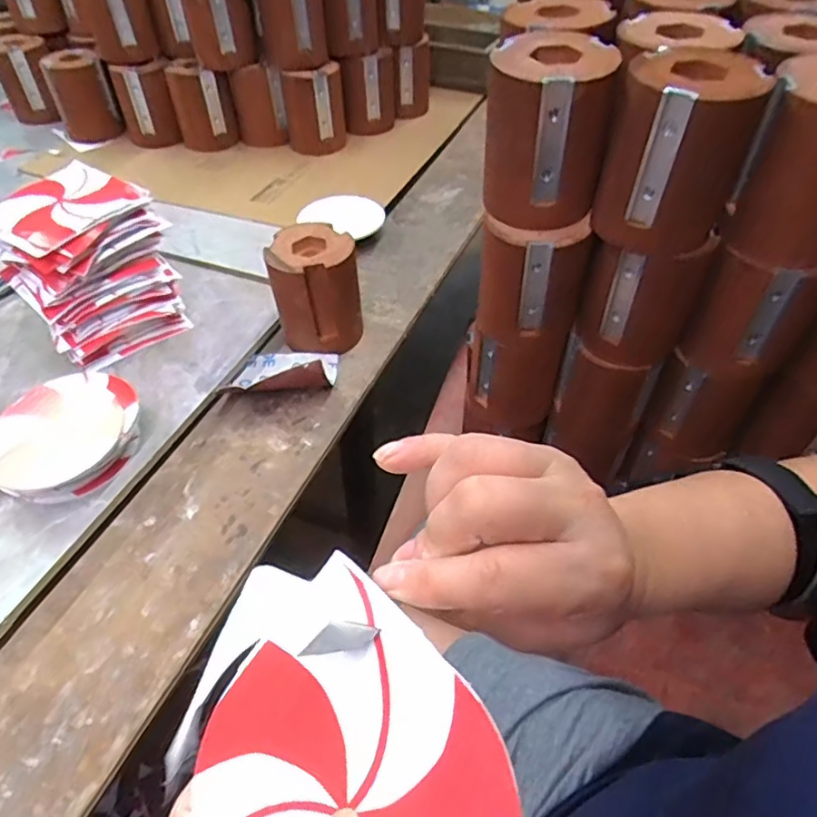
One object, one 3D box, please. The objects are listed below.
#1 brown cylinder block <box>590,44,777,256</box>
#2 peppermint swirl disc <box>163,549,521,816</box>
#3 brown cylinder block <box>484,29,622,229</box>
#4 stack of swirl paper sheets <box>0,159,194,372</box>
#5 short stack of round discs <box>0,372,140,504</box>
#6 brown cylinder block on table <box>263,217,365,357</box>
[{"bbox_3d":[0.170,-0.161,0.379,0.076,0.100,0.072,23,53,19],"label":"brown cylinder block"},{"bbox_3d":[-0.019,0.107,0.179,0.104,0.006,0.104,-4,77,15],"label":"peppermint swirl disc"},{"bbox_3d":[0.092,-0.187,0.404,0.077,0.097,0.071,9,50,8],"label":"brown cylinder block"},{"bbox_3d":[-0.290,-0.127,0.544,0.129,0.122,0.124,31,56,25],"label":"stack of swirl paper sheets"},{"bbox_3d":[-0.265,0.021,0.466,0.107,0.039,0.110,-17,51,-14],"label":"short stack of round discs"},{"bbox_3d":[-0.085,-0.113,0.554,0.077,0.089,0.077,-4,49,-3],"label":"brown cylinder block on table"}]

